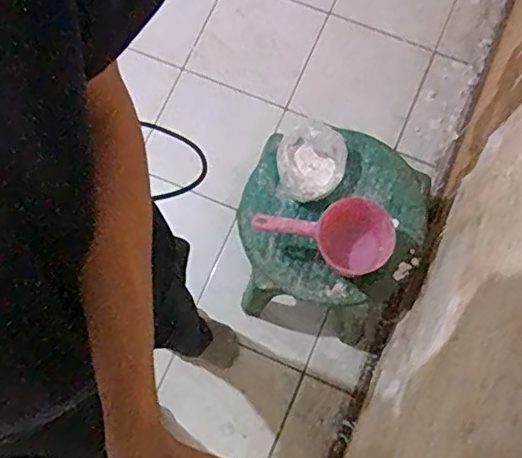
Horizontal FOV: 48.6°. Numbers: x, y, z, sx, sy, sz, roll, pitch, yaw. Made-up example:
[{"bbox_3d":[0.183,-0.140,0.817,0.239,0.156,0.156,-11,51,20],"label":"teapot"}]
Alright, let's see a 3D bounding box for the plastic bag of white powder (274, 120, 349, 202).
[{"bbox_3d":[0.101,-0.137,1.180,0.144,0.056,0.166,15,77,4],"label":"plastic bag of white powder"}]

